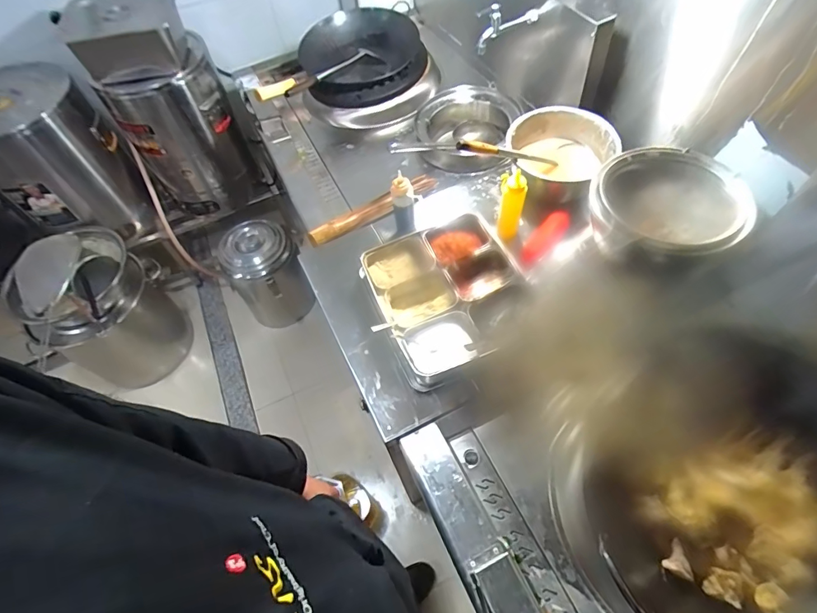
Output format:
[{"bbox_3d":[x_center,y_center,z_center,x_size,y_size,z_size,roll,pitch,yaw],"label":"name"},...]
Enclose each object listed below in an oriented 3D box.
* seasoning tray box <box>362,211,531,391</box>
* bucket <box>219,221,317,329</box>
[{"bbox_3d":[0.090,-0.041,0.883,0.308,0.065,0.345,-20,58,-9],"label":"seasoning tray box"},{"bbox_3d":[-0.521,-0.110,1.618,0.255,0.369,0.249,-2,57,3],"label":"bucket"}]

